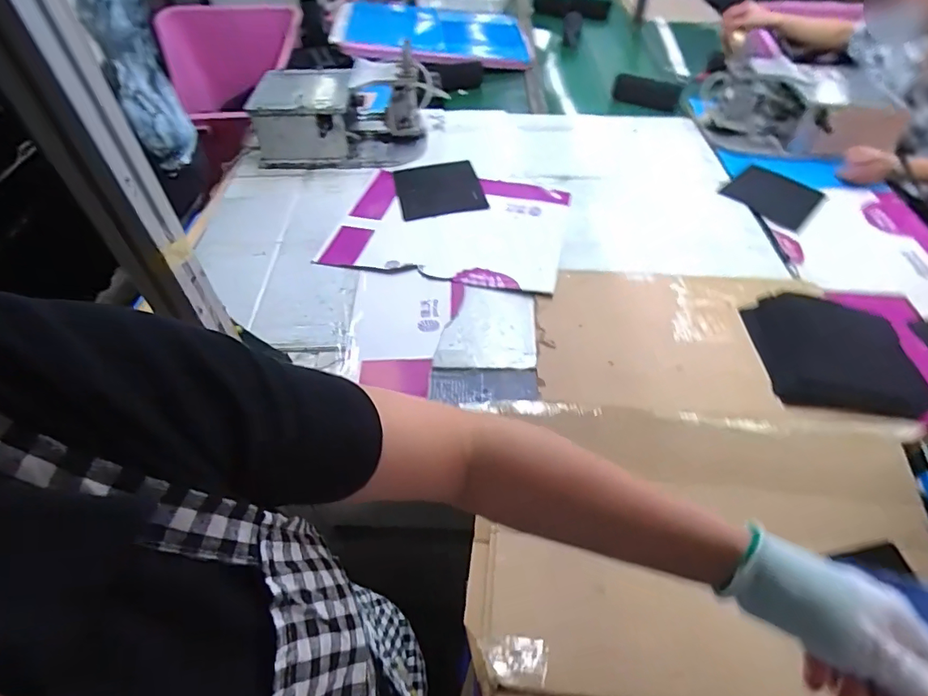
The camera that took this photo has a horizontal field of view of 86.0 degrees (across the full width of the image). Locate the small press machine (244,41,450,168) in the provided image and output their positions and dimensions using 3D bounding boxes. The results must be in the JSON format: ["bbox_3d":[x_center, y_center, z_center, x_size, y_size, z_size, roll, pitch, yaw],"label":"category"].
[{"bbox_3d":[-0.292,-0.579,1.233,0.444,0.176,0.205,-9,49,-8],"label":"small press machine"}]

